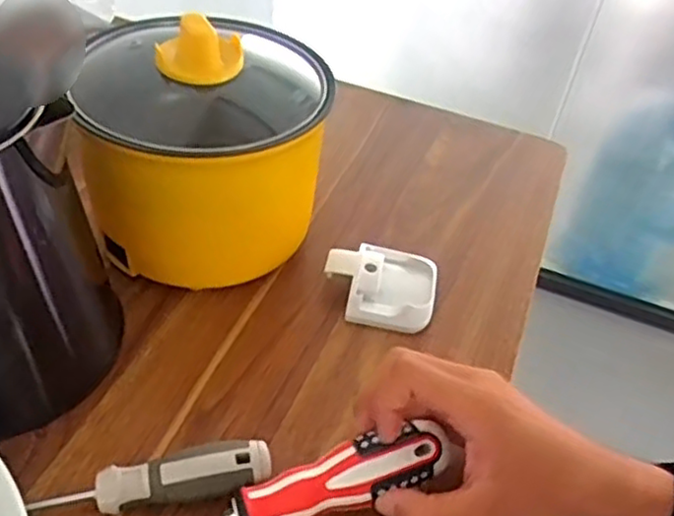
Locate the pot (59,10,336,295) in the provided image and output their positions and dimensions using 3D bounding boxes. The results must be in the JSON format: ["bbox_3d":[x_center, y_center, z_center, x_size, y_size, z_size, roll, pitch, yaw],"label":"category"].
[{"bbox_3d":[-0.088,-0.081,0.473,0.159,0.157,0.166,4,43,-4],"label":"pot"}]

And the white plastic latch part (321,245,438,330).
[{"bbox_3d":[0.032,0.016,0.487,0.077,0.020,0.073,10,43,3],"label":"white plastic latch part"}]

